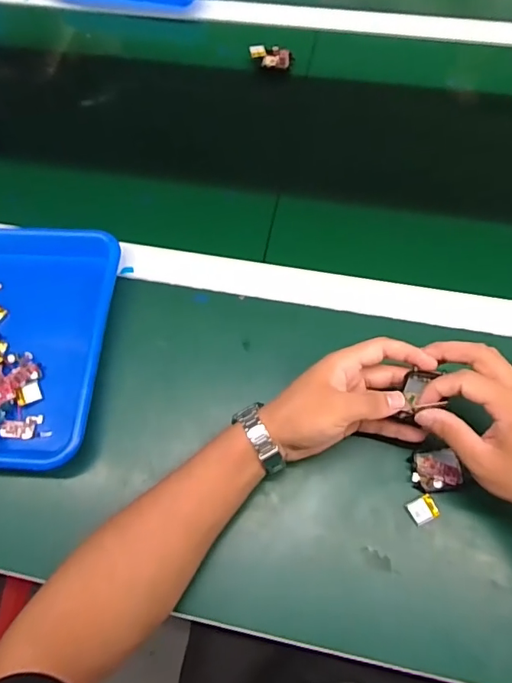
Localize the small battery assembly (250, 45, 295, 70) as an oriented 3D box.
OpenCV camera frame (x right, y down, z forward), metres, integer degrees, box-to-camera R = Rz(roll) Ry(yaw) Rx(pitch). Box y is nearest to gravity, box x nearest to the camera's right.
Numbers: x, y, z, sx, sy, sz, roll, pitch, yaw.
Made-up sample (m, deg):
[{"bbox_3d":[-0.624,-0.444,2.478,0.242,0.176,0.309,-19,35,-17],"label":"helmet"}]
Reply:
[{"bbox_3d":[0.022,-0.382,0.660,0.058,0.017,0.026,6,66,7],"label":"small battery assembly"}]

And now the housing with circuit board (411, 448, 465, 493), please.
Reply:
[{"bbox_3d":[0.157,0.113,0.431,0.041,0.012,0.035,-1,65,3],"label":"housing with circuit board"}]

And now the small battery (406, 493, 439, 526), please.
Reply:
[{"bbox_3d":[0.142,0.143,0.419,0.023,0.007,0.020,-22,66,-7],"label":"small battery"}]

